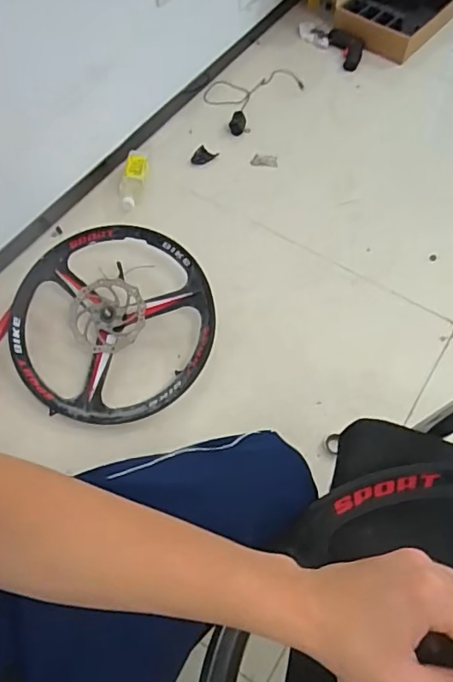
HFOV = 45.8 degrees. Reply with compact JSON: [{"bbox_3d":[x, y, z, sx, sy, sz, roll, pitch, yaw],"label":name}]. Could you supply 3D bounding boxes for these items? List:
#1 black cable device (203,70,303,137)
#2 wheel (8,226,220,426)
[{"bbox_3d":[0.063,-0.717,1.558,0.208,0.043,0.339,36,66,18],"label":"black cable device"},{"bbox_3d":[-0.232,-0.033,1.117,0.413,0.130,0.413,-1,74,3],"label":"wheel"}]

